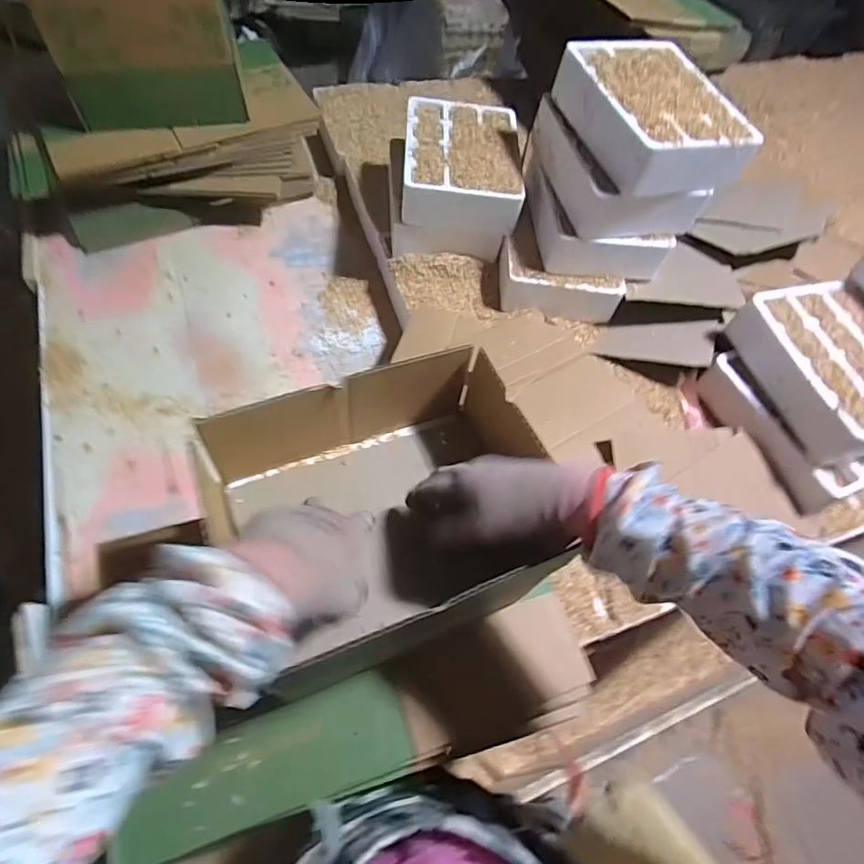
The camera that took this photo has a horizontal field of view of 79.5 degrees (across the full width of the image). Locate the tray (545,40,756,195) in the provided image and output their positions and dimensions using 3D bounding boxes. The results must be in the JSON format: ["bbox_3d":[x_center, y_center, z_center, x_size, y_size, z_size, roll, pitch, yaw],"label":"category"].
[{"bbox_3d":[0.311,-0.457,0.735,0.191,0.071,0.272,-13,62,-11],"label":"tray"}]

